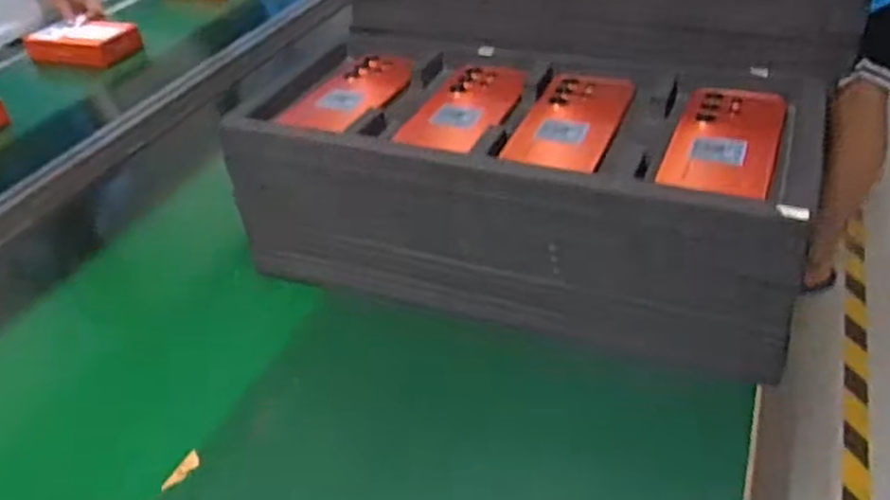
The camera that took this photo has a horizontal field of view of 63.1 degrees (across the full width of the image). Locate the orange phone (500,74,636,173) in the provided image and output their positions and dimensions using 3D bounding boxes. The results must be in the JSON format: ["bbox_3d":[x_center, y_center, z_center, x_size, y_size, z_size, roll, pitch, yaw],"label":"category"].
[{"bbox_3d":[0.108,-0.113,0.623,0.080,0.008,0.153,12,40,23],"label":"orange phone"}]

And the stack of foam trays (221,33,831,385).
[{"bbox_3d":[0.064,-0.053,0.650,0.467,0.155,0.245,12,41,23],"label":"stack of foam trays"}]

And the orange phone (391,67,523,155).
[{"bbox_3d":[0.020,-0.128,0.661,0.077,0.014,0.135,17,49,21],"label":"orange phone"}]

